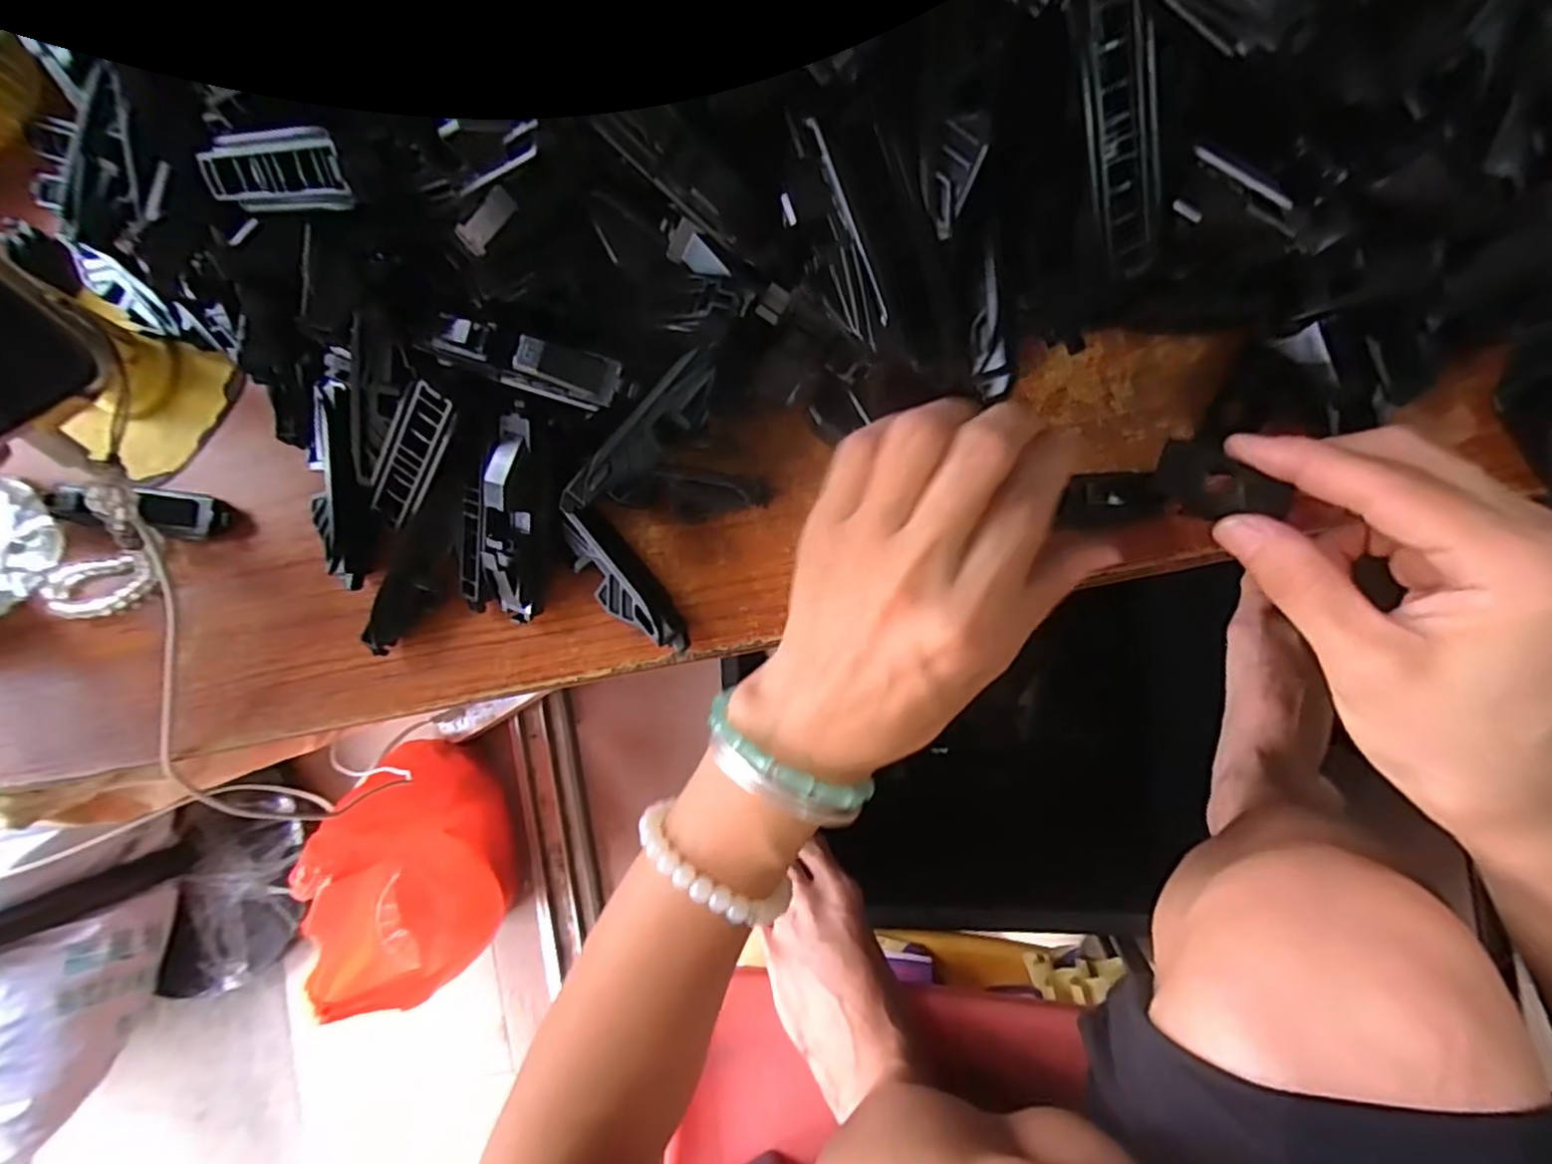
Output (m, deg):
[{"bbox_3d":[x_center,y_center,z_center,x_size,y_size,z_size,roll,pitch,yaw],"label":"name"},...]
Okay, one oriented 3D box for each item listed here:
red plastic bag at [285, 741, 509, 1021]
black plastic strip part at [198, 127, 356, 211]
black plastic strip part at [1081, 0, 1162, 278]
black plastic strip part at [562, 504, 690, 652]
[{"bbox_3d":[-0.397,0.324,0.758,0.168,0.230,0.225,16,89,8],"label":"red plastic bag"},{"bbox_3d":[-0.152,-0.123,0.207,0.073,0.004,0.020,15,131,26],"label":"black plastic strip part"},{"bbox_3d":[0.099,-0.128,0.196,0.018,0.006,0.074,-17,117,6],"label":"black plastic strip part"},{"bbox_3d":[-0.057,0.001,0.262,0.022,0.021,0.063,-38,83,4],"label":"black plastic strip part"}]

